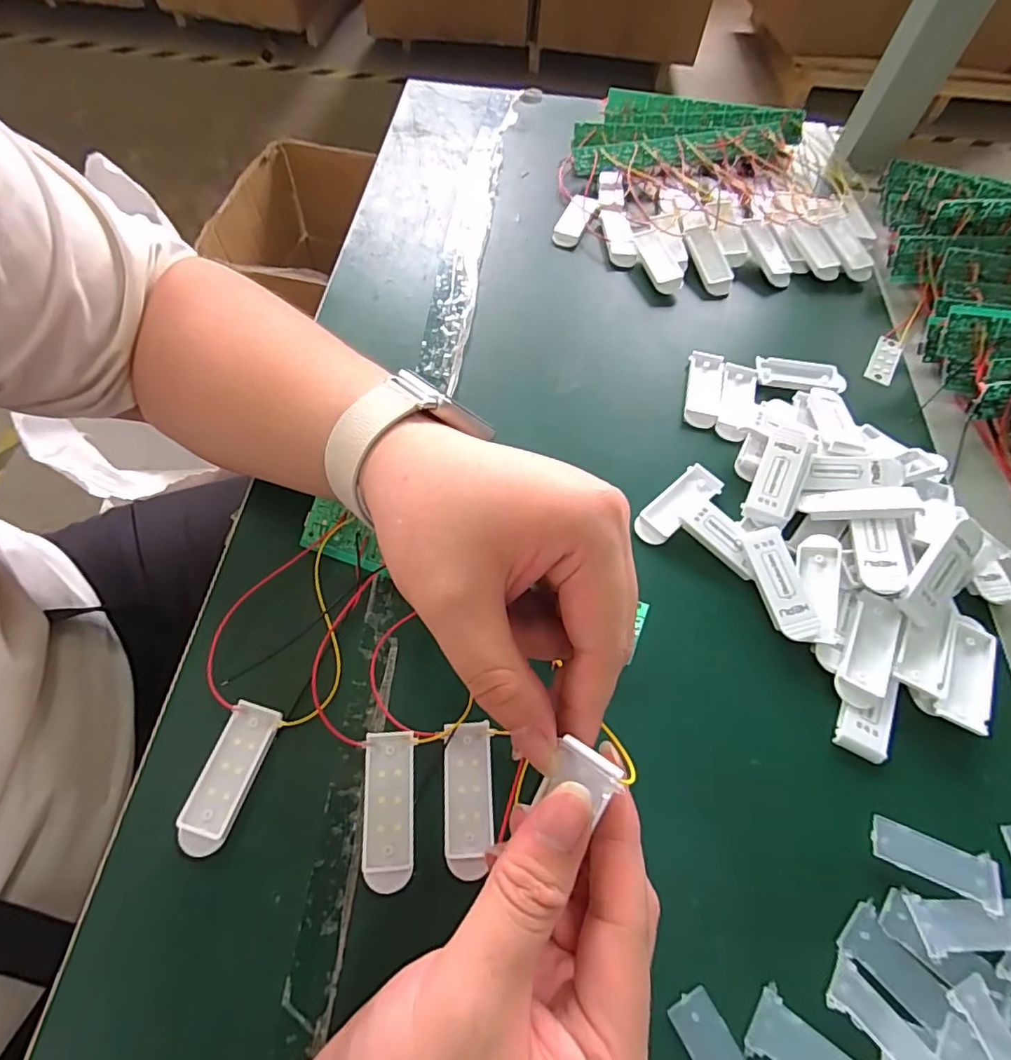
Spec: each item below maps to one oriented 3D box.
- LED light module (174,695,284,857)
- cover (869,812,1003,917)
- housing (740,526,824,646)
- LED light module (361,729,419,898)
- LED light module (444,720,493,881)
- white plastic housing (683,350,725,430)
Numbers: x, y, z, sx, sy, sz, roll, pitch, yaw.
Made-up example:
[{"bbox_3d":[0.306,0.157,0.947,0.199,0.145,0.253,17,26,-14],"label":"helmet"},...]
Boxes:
[{"bbox_3d":[-0.117,0.103,0.231,0.022,0.007,0.058,15,62,7],"label":"LED light module"},{"bbox_3d":[0.178,0.136,0.227,0.048,0.004,0.019,23,64,11],"label":"cover"},{"bbox_3d":[0.138,0.027,0.276,0.019,0.010,0.058,-9,62,-6],"label":"housing"},{"bbox_3d":[-0.048,0.115,0.227,0.021,0.006,0.057,-1,62,-2],"label":"LED light module"},{"bbox_3d":[-0.016,0.111,0.229,0.020,0.004,0.057,-2,62,-2],"label":"LED light module"},{"bbox_3d":[0.126,-0.090,0.349,0.022,0.006,0.061,13,62,6],"label":"white plastic housing"}]

